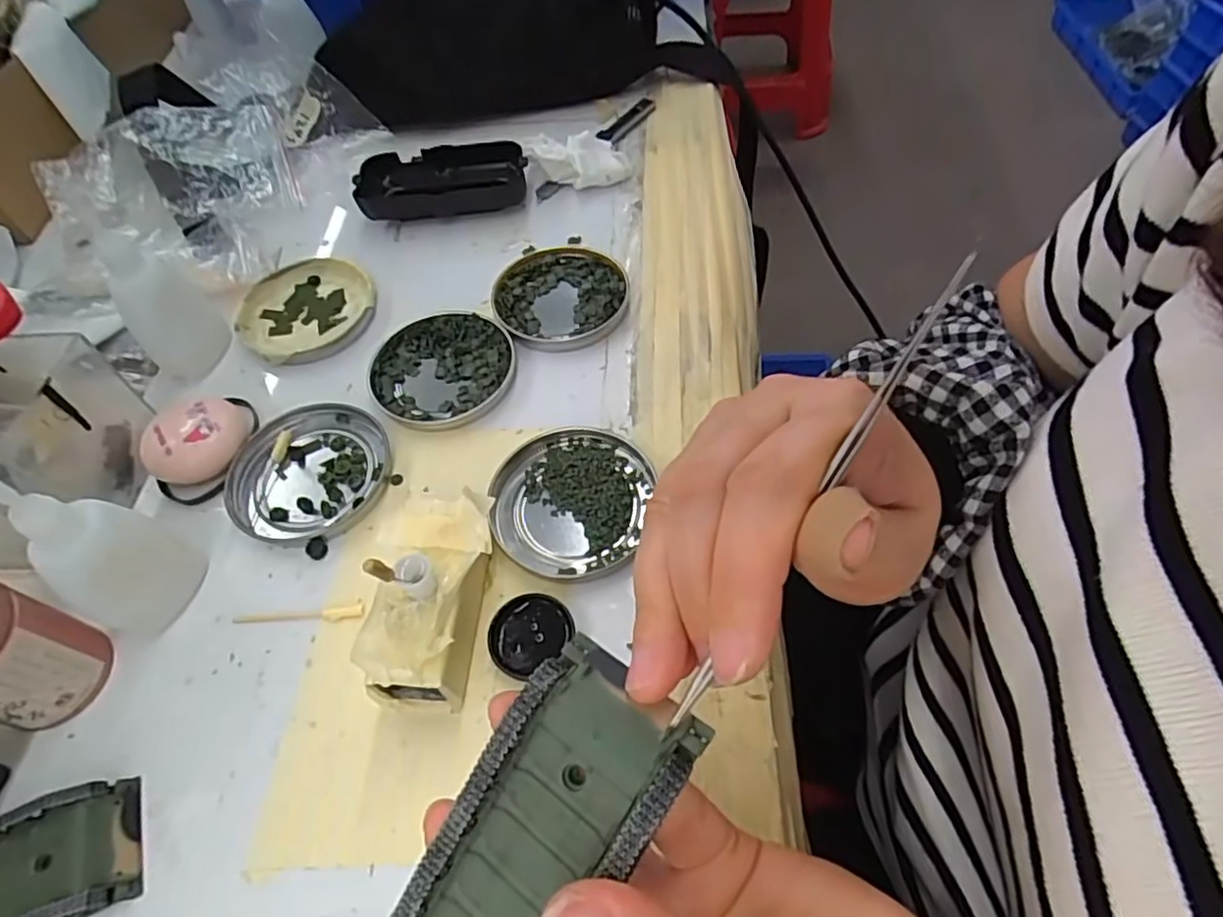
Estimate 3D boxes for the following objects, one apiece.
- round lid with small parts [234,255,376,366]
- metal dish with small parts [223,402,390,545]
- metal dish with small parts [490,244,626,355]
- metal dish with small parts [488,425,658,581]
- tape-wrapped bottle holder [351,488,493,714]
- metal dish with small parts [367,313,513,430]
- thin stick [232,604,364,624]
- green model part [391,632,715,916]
[{"bbox_3d":[-0.183,-0.091,0.401,0.079,0.013,0.081,-2,57,3],"label":"round lid with small parts"},{"bbox_3d":[-0.152,0.007,0.335,0.074,0.007,0.077,-2,57,3],"label":"metal dish with small parts"},{"bbox_3d":[-0.031,-0.097,0.393,0.076,0.009,0.081,-2,57,3],"label":"metal dish with small parts"},{"bbox_3d":[-0.019,0.018,0.317,0.076,0.008,0.078,-2,57,3],"label":"metal dish with small parts"},{"bbox_3d":[-0.073,0.055,0.274,0.046,0.045,0.087,4,57,8],"label":"tape-wrapped bottle holder"},{"bbox_3d":[-0.093,-0.049,0.366,0.078,0.009,0.074,-2,57,3],"label":"metal dish with small parts"},{"bbox_3d":[-0.140,0.070,0.295,0.058,0.004,0.007,-5,57,1],"label":"thin stick"},{"bbox_3d":[-0.019,0.096,0.162,0.042,0.018,0.093,31,91,22],"label":"green model part"}]

